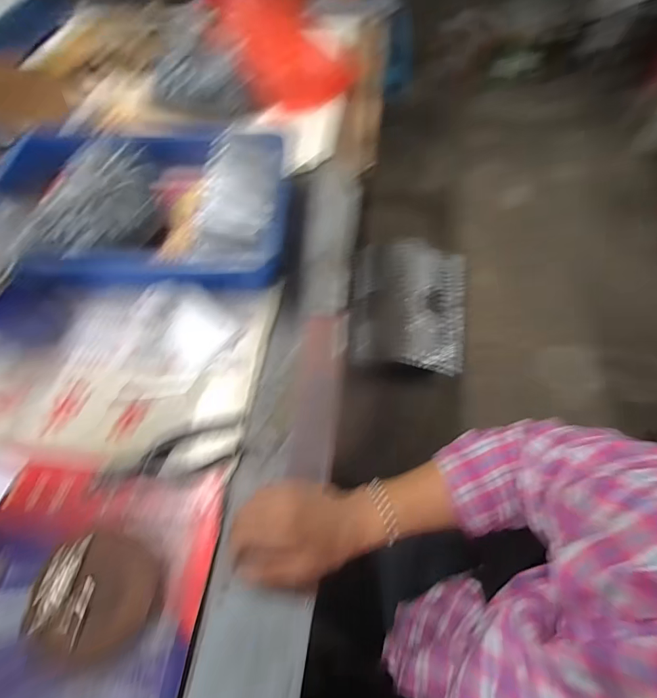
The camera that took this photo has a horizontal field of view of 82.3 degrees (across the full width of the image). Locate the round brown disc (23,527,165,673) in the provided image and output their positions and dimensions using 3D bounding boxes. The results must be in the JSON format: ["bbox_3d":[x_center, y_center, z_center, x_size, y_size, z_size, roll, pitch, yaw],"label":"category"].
[{"bbox_3d":[-0.217,0.231,0.355,0.113,0.015,0.107,-1,62,1],"label":"round brown disc"}]

